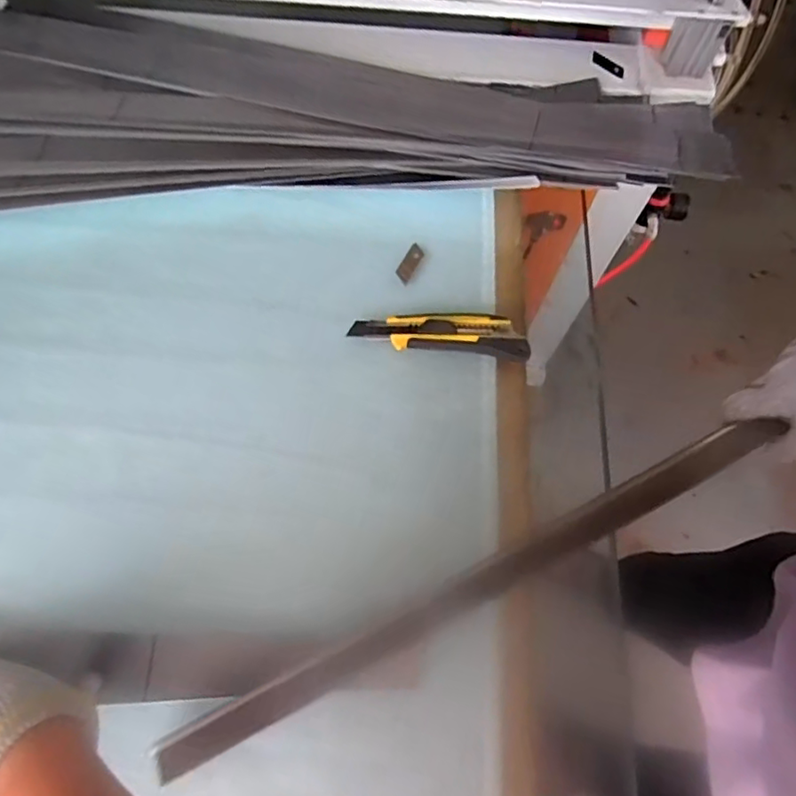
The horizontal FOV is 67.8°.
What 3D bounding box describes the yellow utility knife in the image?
[{"bbox_3d":[0.038,-0.059,0.545,0.157,0.022,0.038,5,67,0],"label":"yellow utility knife"}]

